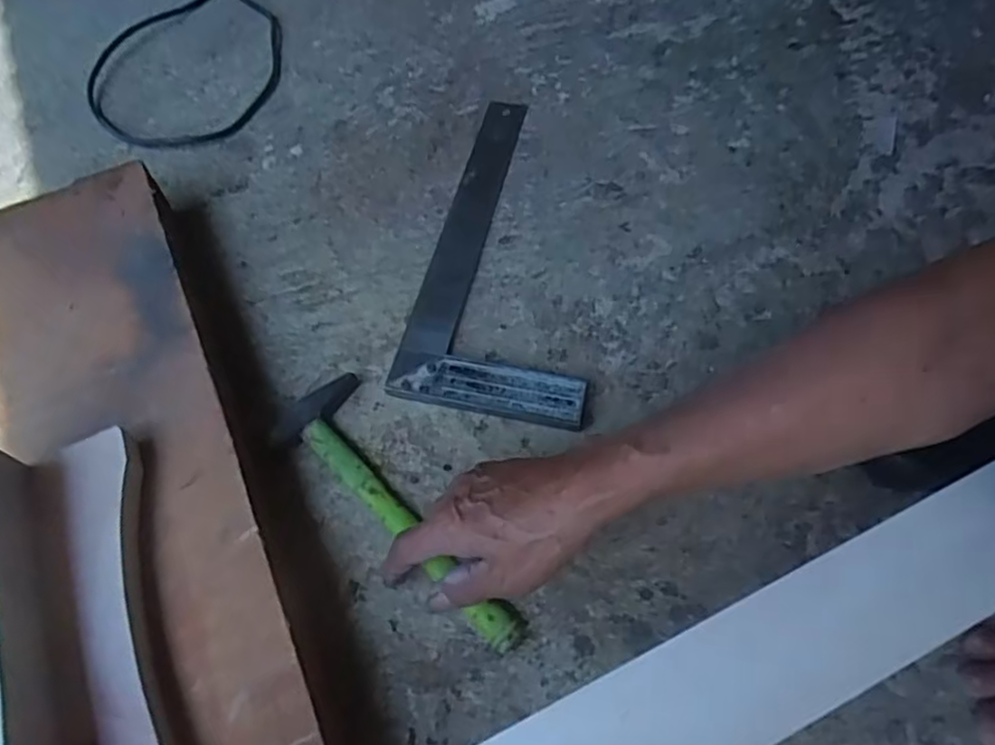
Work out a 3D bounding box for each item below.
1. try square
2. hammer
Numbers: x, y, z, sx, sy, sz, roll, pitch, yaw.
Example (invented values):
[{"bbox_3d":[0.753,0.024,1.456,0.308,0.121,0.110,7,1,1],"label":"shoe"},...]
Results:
[{"bbox_3d":[0.024,-0.119,0.602,0.152,0.016,0.347,10,62,9],"label":"try square"},{"bbox_3d":[-0.068,0.095,0.483,0.071,0.018,0.240,-40,67,-17],"label":"hammer"}]

